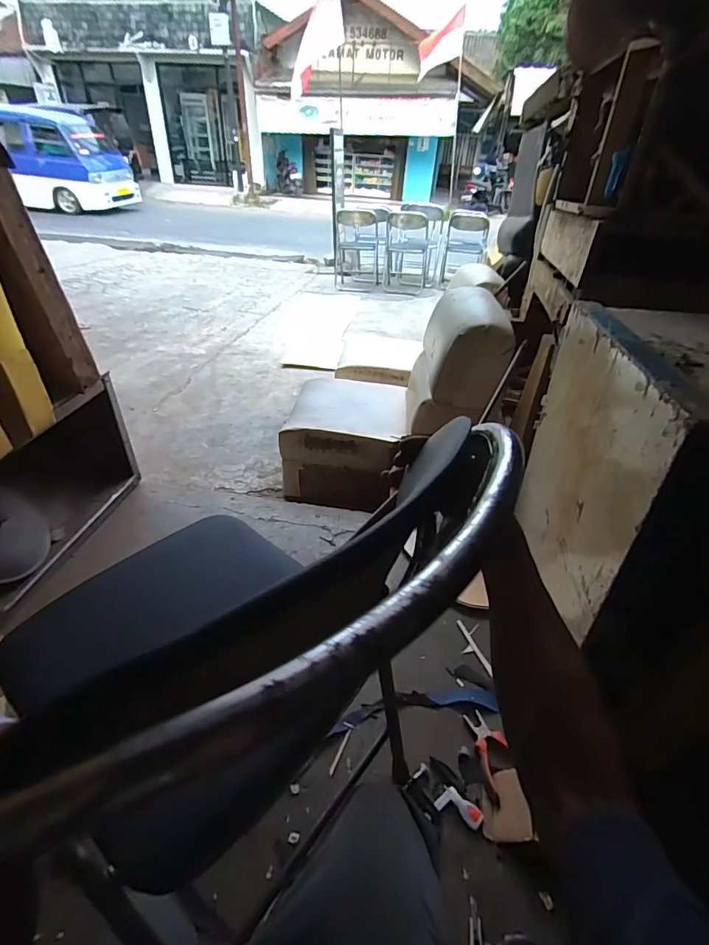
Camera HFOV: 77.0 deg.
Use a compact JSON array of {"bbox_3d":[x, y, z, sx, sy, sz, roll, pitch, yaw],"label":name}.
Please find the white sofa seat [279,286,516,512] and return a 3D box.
[{"bbox_3d":[0.128,-0.317,1.696,0.727,0.674,0.555,7,37,5],"label":"white sofa seat"}]

